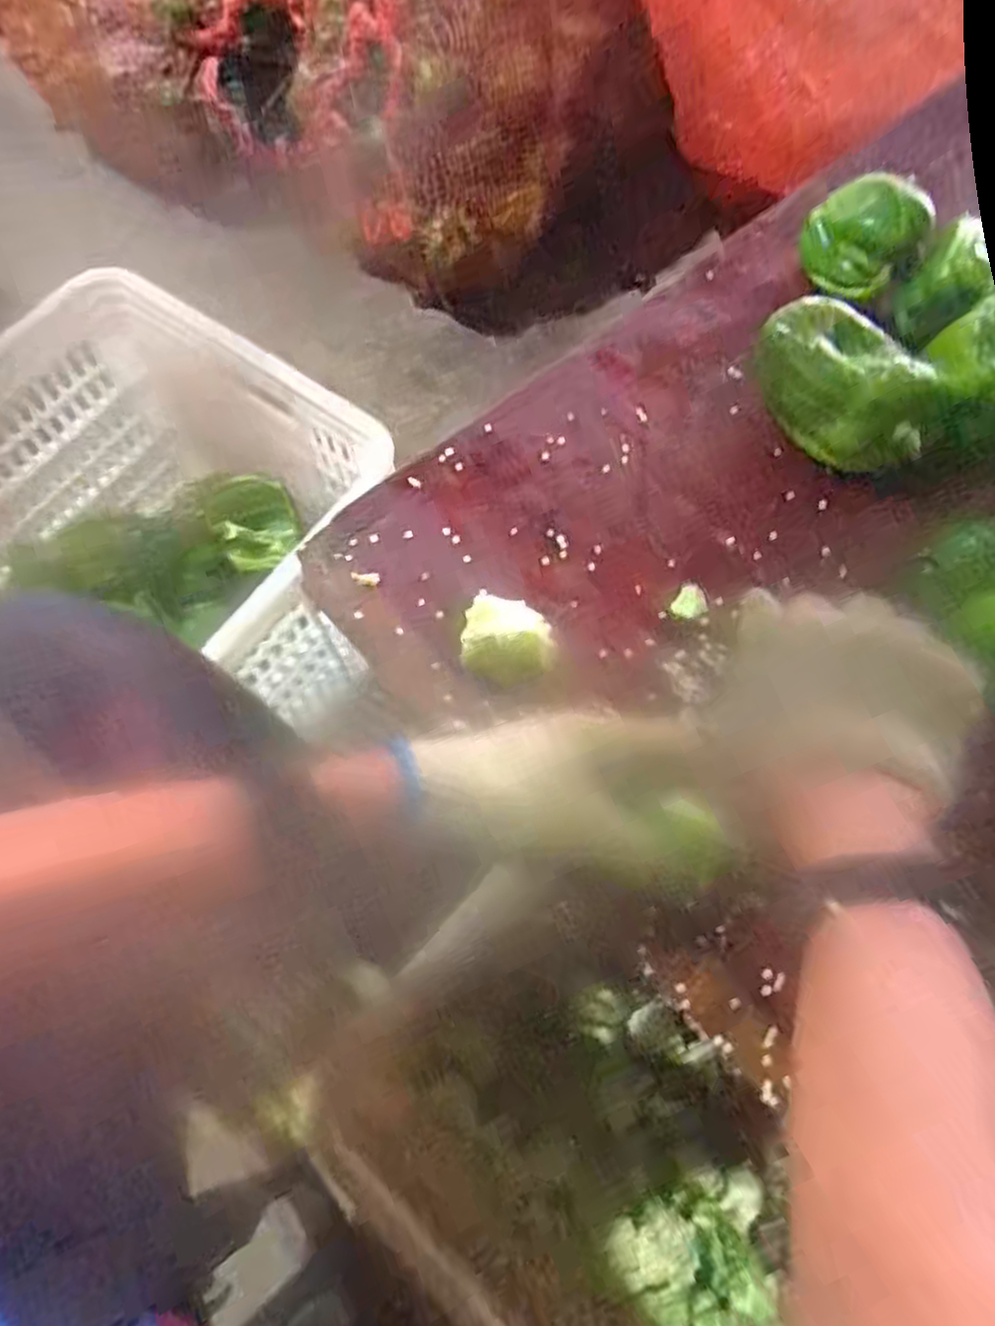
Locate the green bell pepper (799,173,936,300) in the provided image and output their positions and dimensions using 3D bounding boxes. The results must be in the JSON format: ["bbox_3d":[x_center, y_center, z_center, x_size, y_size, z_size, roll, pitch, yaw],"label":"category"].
[{"bbox_3d":[0.249,-0.290,0.529,0.080,0.049,0.068,30,71,12],"label":"green bell pepper"}]

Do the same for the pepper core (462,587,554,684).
[{"bbox_3d":[0.006,-0.010,0.442,0.051,0.035,0.043,13,69,6],"label":"pepper core"}]

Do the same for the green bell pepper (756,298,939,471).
[{"bbox_3d":[0.213,-0.174,0.483,0.097,0.066,0.095,0,68,1],"label":"green bell pepper"}]

